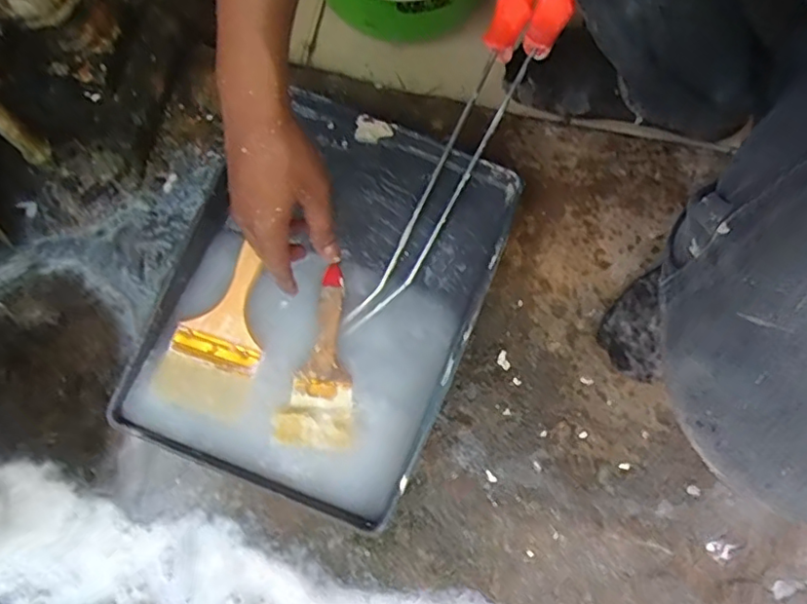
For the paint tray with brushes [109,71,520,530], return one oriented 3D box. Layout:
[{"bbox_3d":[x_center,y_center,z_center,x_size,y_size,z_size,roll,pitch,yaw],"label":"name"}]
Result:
[{"bbox_3d":[-0.073,-0.015,0.576,0.275,0.048,0.378,22,77,6],"label":"paint tray with brushes"}]

